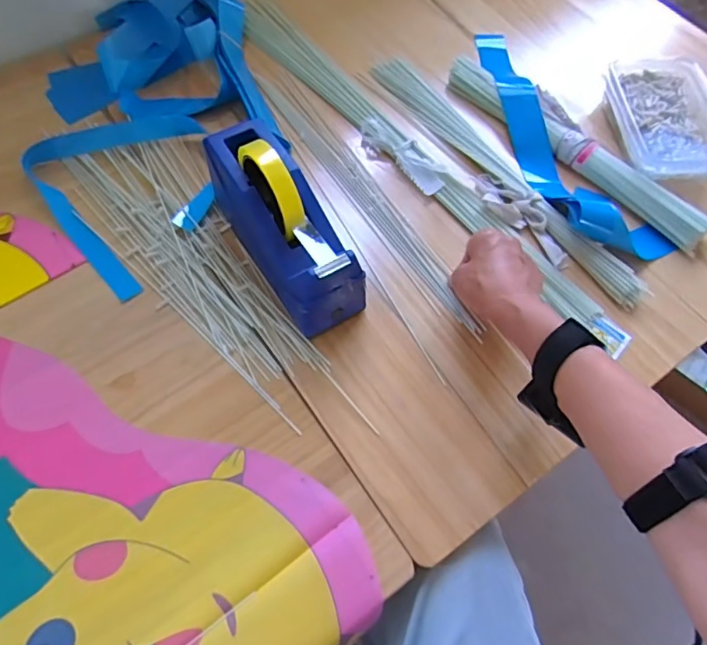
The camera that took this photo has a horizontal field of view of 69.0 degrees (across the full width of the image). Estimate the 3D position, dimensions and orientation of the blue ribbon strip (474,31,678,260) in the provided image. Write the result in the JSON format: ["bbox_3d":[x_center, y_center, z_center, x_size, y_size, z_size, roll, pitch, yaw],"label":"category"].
[{"bbox_3d":[0.231,-0.239,0.624,0.108,0.043,0.396,-20,66,-12],"label":"blue ribbon strip"}]

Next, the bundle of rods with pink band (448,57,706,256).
[{"bbox_3d":[0.260,-0.213,0.616,0.044,0.034,0.359,-40,72,-19],"label":"bundle of rods with pink band"}]

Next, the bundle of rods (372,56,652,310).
[{"bbox_3d":[0.173,-0.190,0.606,0.057,0.023,0.434,-32,69,-17],"label":"bundle of rods"}]

